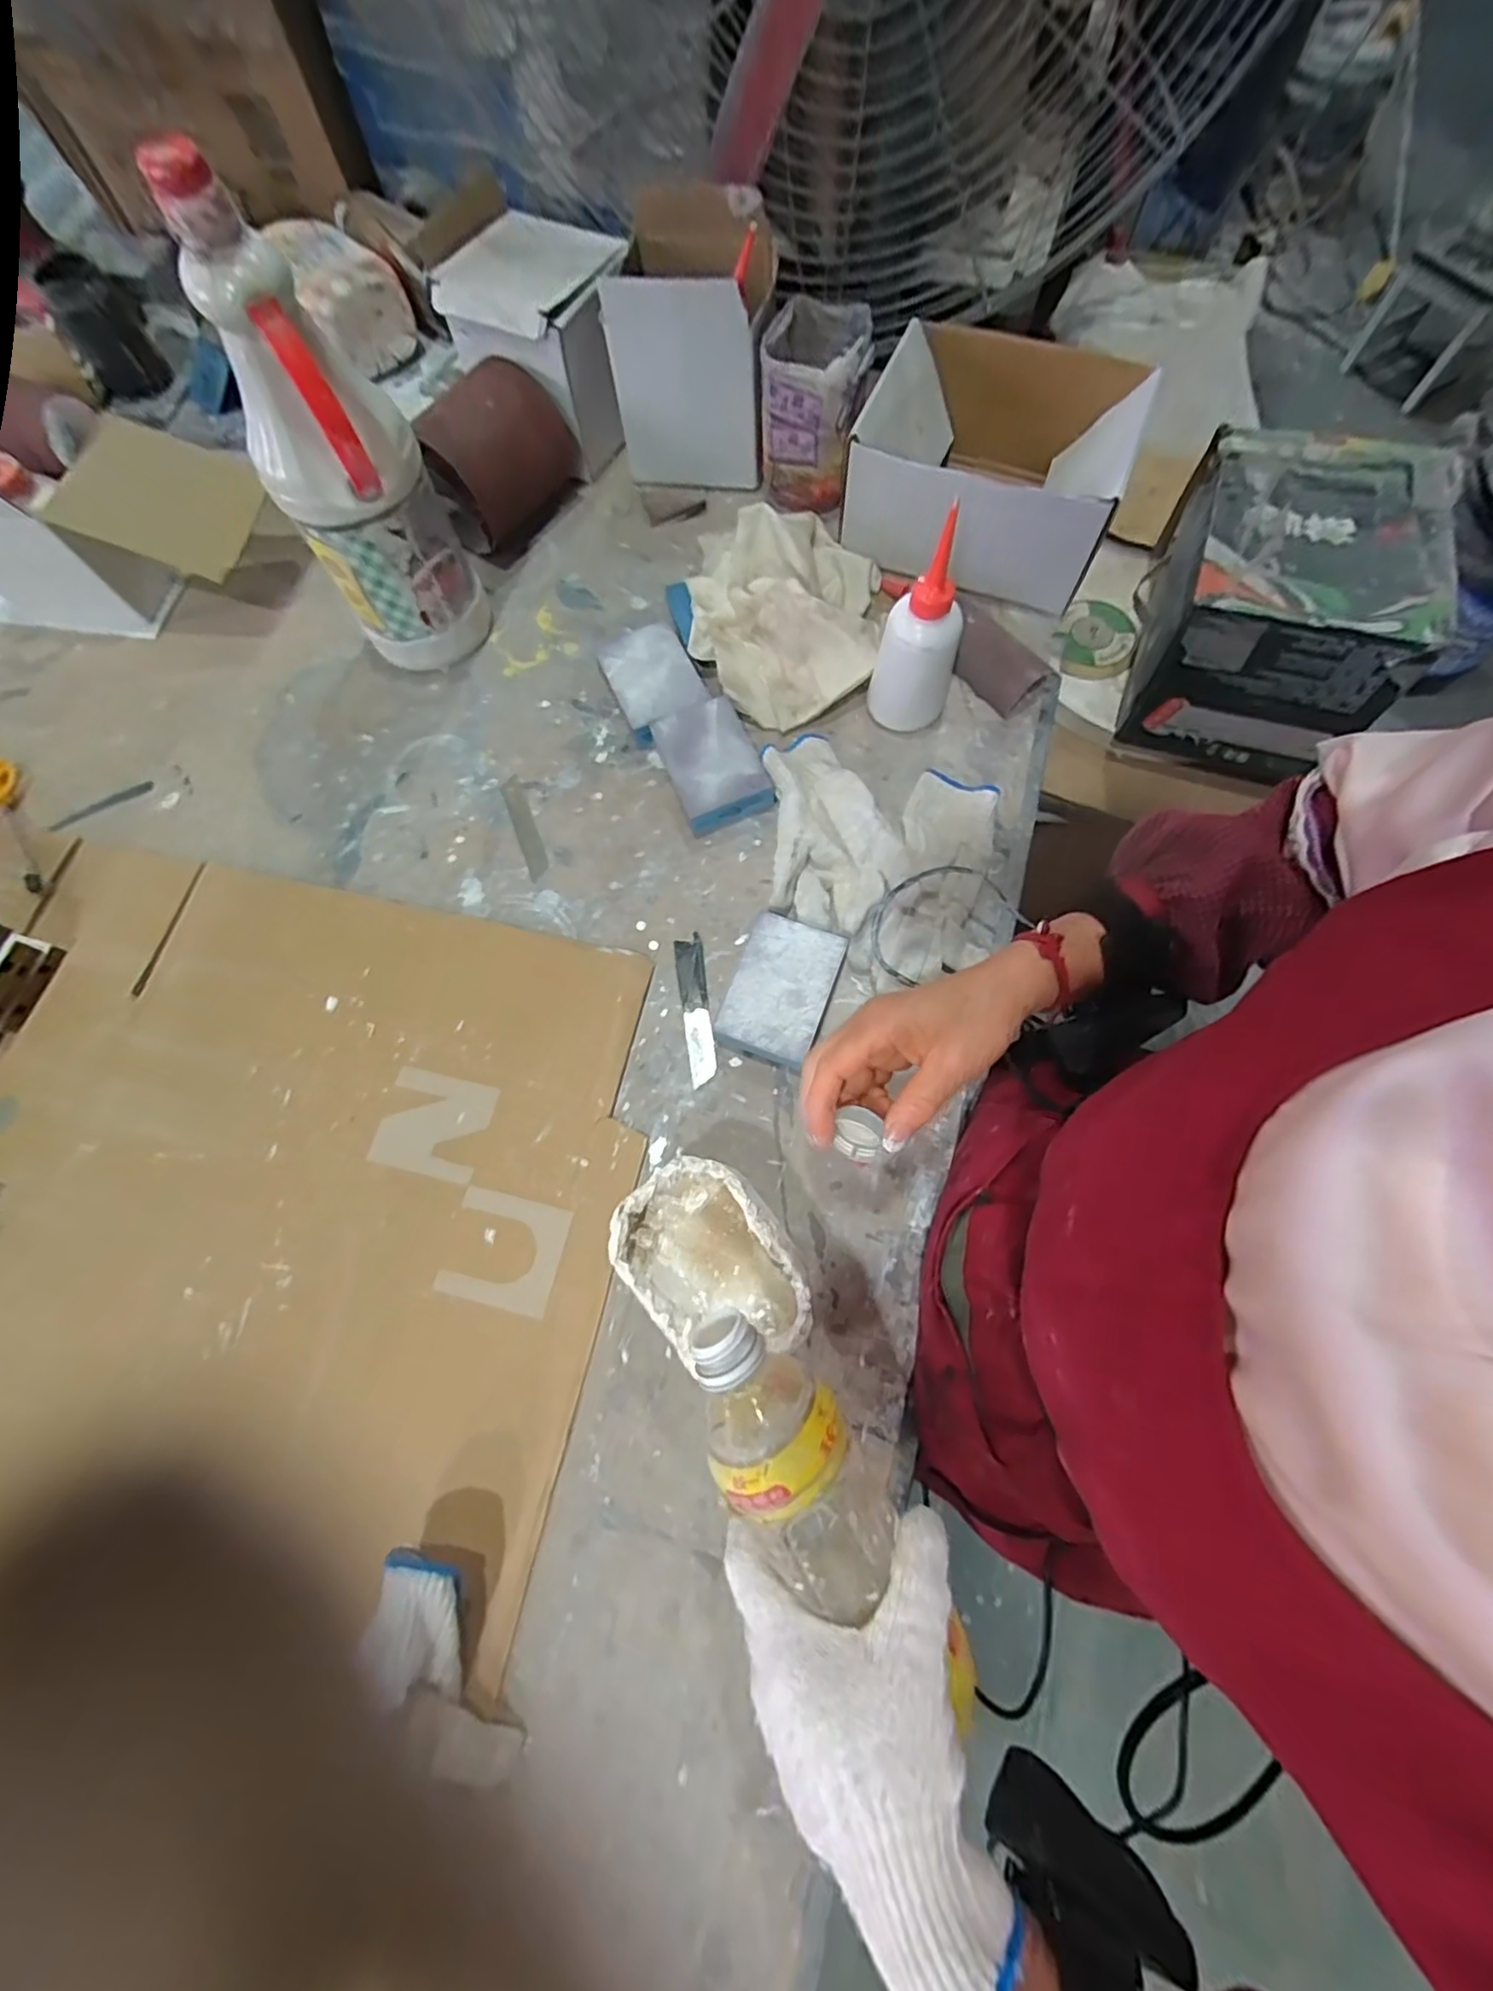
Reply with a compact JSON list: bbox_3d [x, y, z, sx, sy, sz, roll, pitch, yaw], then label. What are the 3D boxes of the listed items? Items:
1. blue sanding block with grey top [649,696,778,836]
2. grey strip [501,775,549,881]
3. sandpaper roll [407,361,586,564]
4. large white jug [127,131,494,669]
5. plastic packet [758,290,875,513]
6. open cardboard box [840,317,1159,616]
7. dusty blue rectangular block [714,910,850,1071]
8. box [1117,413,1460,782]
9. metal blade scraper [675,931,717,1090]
[{"bbox_3d":[-0.027,-0.189,0.533,0.071,0.031,0.102,-21,73,-5],"label":"blue sanding block with grey top"},{"bbox_3d":[-0.182,-0.138,0.536,0.018,0.004,0.099,-22,73,-5],"label":"grey strip"},{"bbox_3d":[-0.231,-0.489,0.599,0.103,0.100,0.139,26,75,10],"label":"sandpaper roll"},{"bbox_3d":[-0.279,-0.365,0.466,0.085,0.276,0.086,17,73,7],"label":"large white jug"},{"bbox_3d":[0.061,-0.532,0.602,0.091,0.113,0.101,3,72,3],"label":"plastic packet"},{"bbox_3d":[0.215,-0.461,0.574,0.210,0.103,0.199,23,74,9],"label":"open cardboard box"},{"bbox_3d":[0.025,-0.003,0.473,0.068,0.027,0.102,20,74,8],"label":"dusty blue rectangular block"},{"bbox_3d":[0.556,-0.418,0.701,0.227,0.172,0.283,22,74,9],"label":"box"},{"bbox_3d":[-0.037,0.010,0.482,0.021,0.006,0.110,-8,72,-1],"label":"metal blade scraper"}]

